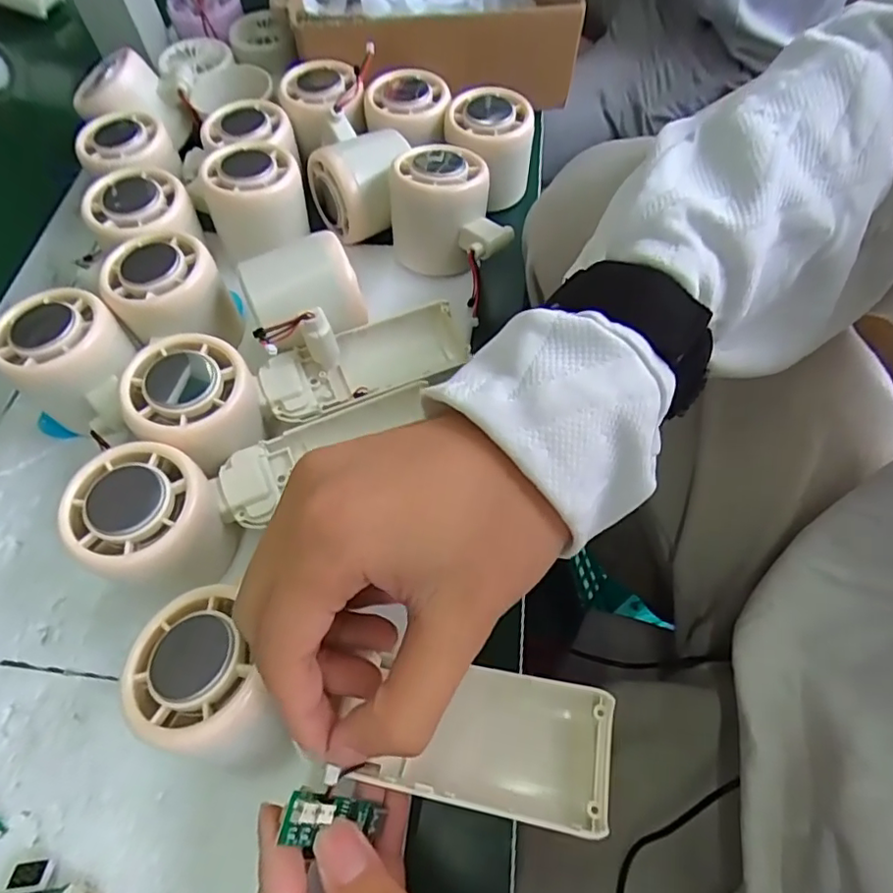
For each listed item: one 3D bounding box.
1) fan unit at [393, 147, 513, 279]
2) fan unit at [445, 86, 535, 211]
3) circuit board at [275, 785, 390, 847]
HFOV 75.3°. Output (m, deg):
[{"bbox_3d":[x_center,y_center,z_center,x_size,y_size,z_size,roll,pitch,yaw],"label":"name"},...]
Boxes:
[{"bbox_3d":[0.004,-0.136,0.338,0.071,0.058,0.060,16,64,10],"label":"fan unit"},{"bbox_3d":[0.026,-0.197,0.381,0.050,0.059,0.048,-1,62,2],"label":"fan unit"},{"bbox_3d":[-0.036,0.119,0.185,0.006,0.036,0.014,-14,54,38],"label":"circuit board"}]

